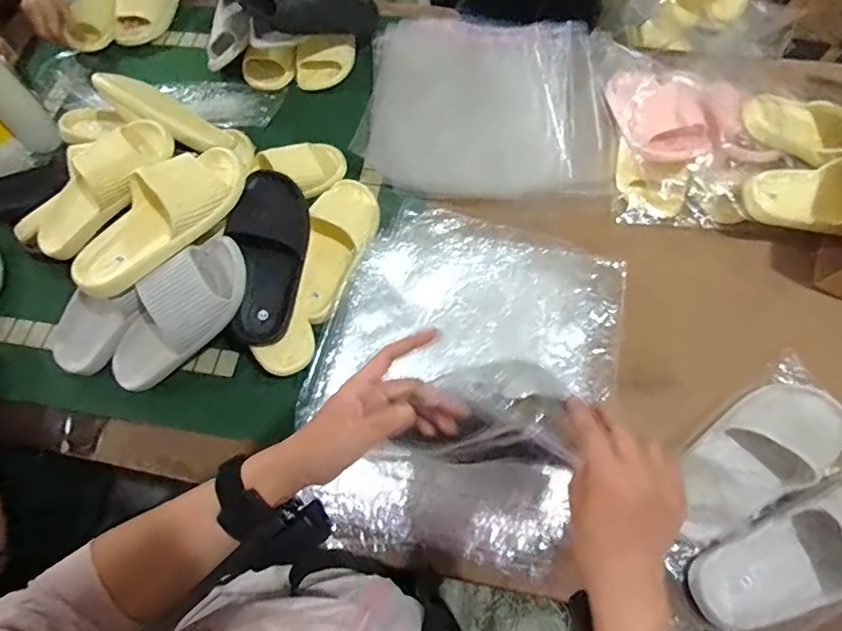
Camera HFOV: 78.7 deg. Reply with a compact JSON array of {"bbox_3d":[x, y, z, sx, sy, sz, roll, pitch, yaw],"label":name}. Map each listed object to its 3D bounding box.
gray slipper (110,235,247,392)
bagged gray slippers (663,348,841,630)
[{"bbox_3d":[-0.339,0.007,0.694,0.268,0.062,0.107,-44,70,13],"label":"gray slipper"},{"bbox_3d":[0.442,0.220,0.634,0.325,0.100,0.271,-19,67,-7],"label":"bagged gray slippers"}]

